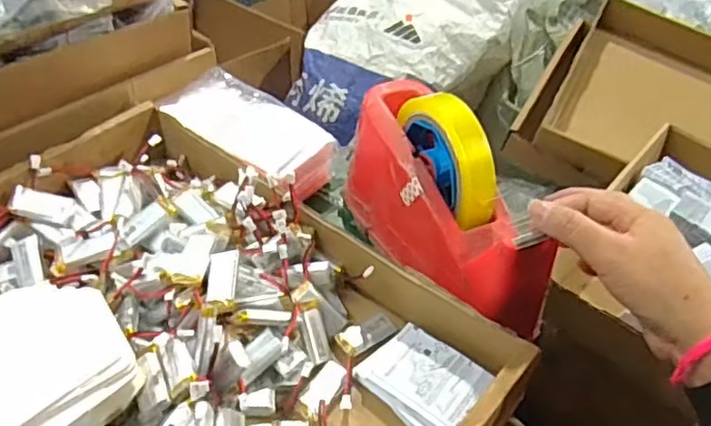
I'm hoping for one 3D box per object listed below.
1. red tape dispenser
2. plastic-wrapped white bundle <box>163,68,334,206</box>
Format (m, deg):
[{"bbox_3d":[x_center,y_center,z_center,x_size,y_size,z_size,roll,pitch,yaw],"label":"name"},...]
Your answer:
[{"bbox_3d":[0.058,-0.011,0.441,0.065,0.113,0.196,-18,48,-23],"label":"red tape dispenser"},{"bbox_3d":[-0.094,-0.071,0.555,0.161,0.037,0.077,32,49,25],"label":"plastic-wrapped white bundle"}]

